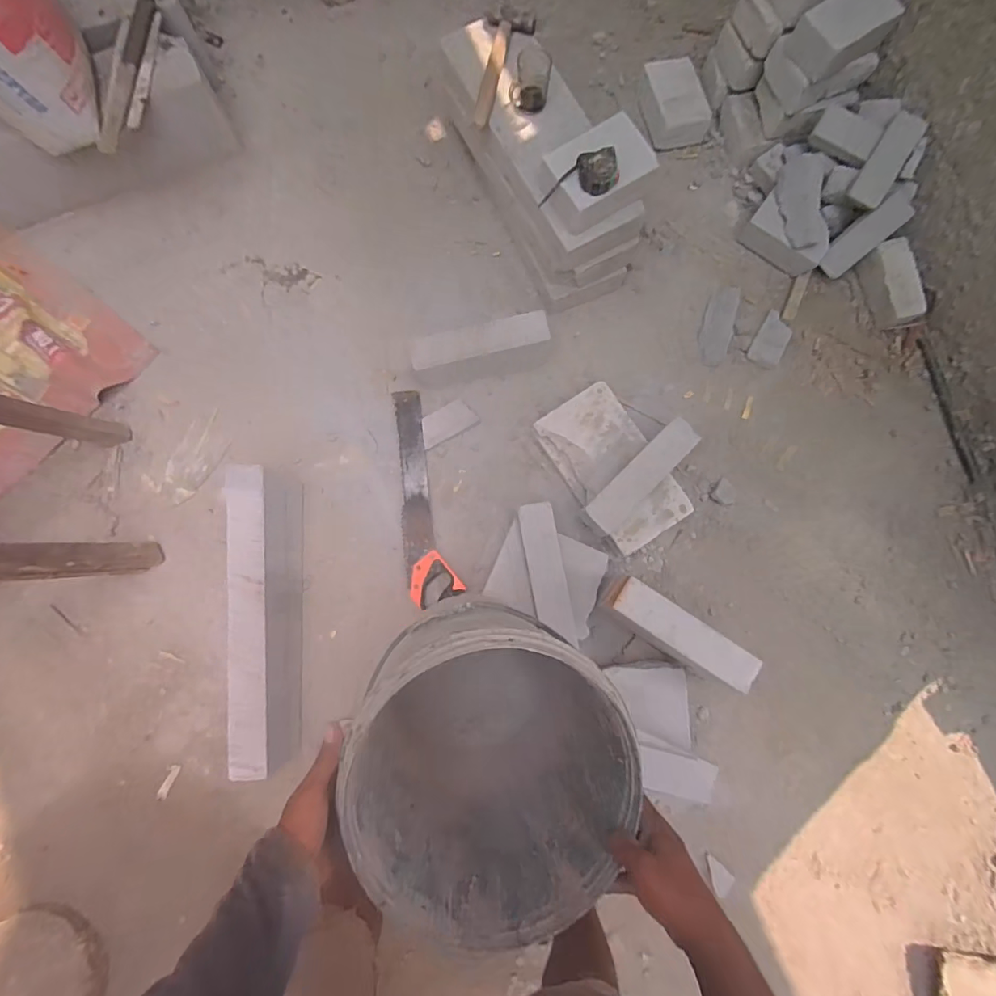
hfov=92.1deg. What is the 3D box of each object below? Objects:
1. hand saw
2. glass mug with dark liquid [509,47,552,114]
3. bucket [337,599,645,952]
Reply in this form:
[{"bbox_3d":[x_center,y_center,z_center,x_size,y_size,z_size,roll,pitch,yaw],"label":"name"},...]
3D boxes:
[{"bbox_3d":[-0.188,-0.008,1.096,0.112,0.033,0.483,-14,85,-5],"label":"hand saw"},{"bbox_3d":[0.071,-0.858,0.993,0.075,0.080,0.074,10,81,-1],"label":"glass mug with dark liquid"},{"bbox_3d":[-0.013,0.311,0.661,0.293,0.388,0.299,0,84,-3],"label":"bucket"}]

